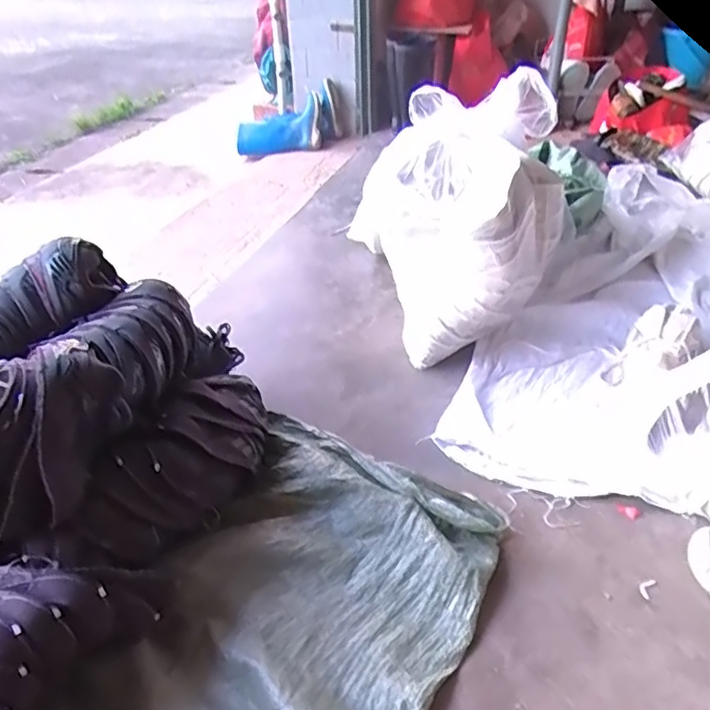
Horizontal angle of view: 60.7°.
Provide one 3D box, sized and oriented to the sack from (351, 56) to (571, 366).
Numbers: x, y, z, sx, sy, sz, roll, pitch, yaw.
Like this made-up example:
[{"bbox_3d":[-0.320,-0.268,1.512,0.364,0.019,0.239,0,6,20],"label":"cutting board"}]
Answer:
[{"bbox_3d":[0.243,-0.312,1.312,0.469,0.408,0.379,-25,43,-27],"label":"sack"}]

